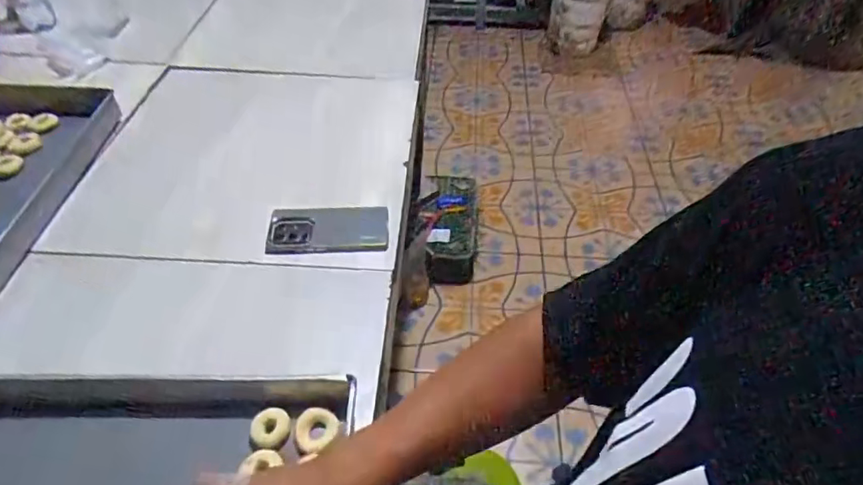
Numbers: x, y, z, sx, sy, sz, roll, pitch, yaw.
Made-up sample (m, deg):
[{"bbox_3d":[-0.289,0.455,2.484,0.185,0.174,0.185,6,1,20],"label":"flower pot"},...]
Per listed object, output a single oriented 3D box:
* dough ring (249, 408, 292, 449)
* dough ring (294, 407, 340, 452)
[{"bbox_3d":[-0.157,0.181,0.519,0.034,0.012,0.037,0,47,0],"label":"dough ring"},{"bbox_3d":[-0.114,0.185,0.530,0.042,0.012,0.040,0,47,0],"label":"dough ring"}]

